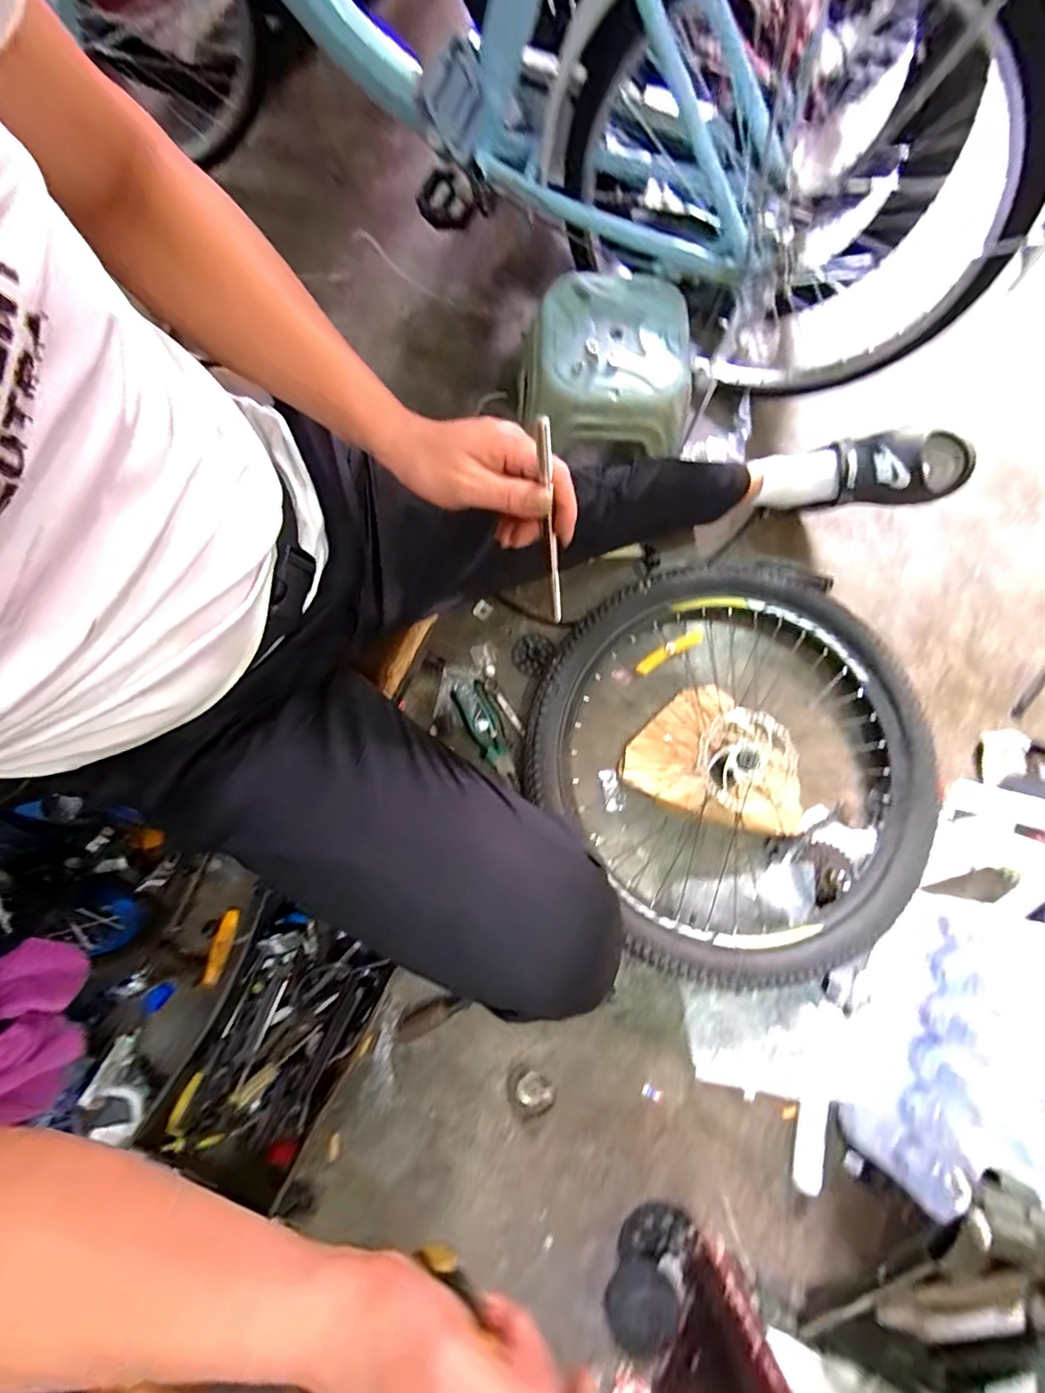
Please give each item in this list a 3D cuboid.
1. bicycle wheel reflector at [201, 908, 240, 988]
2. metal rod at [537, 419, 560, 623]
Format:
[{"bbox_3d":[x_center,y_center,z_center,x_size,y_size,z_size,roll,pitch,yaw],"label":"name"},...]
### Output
[{"bbox_3d":[-0.464,0.387,0.772,0.029,0.013,0.106,5,63,1],"label":"bicycle wheel reflector"},{"bbox_3d":[0.023,-0.120,0.386,0.009,0.176,0.013,-13,50,-3],"label":"metal rod"}]

